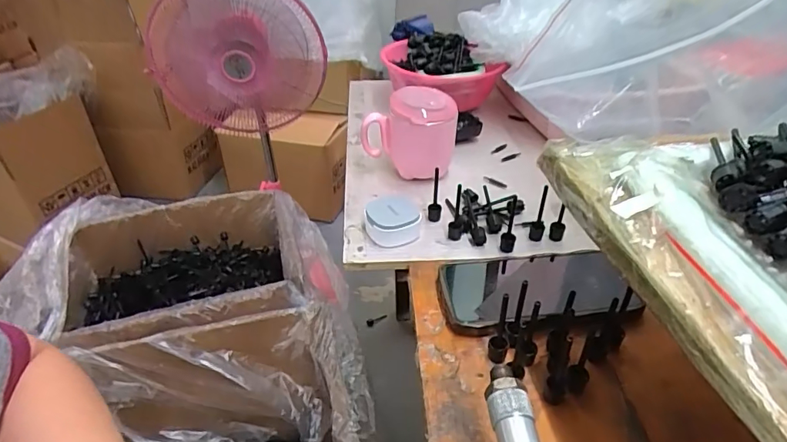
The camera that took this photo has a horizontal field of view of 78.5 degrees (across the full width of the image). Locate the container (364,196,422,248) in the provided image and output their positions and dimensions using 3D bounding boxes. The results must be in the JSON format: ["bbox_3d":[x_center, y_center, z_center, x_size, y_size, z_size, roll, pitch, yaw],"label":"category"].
[{"bbox_3d":[-0.001,-0.003,0.508,0.056,0.031,0.057,-1,37,-1],"label":"container"}]

